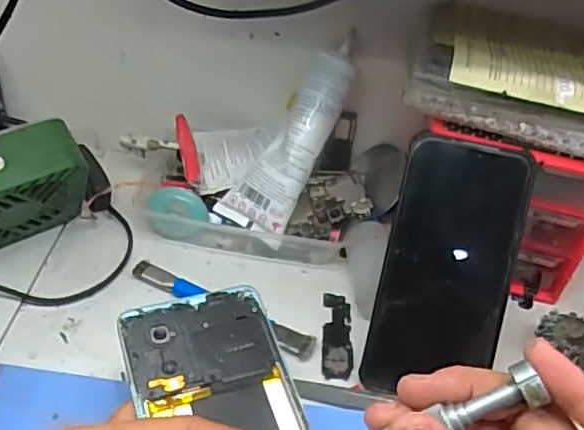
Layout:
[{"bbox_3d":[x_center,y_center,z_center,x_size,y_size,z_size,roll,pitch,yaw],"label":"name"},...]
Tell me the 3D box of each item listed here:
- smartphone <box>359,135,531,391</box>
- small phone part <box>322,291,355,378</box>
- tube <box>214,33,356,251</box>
[{"bbox_3d":[0.097,0.033,0.391,0.077,0.160,0.007,13,-3,8],"label":"smartphone"},{"bbox_3d":[0.031,0.080,0.427,0.020,0.004,0.070,5,42,-1],"label":"small phone part"},{"bbox_3d":[0.003,-0.057,0.464,0.048,0.153,0.023,31,6,26],"label":"tube"}]

